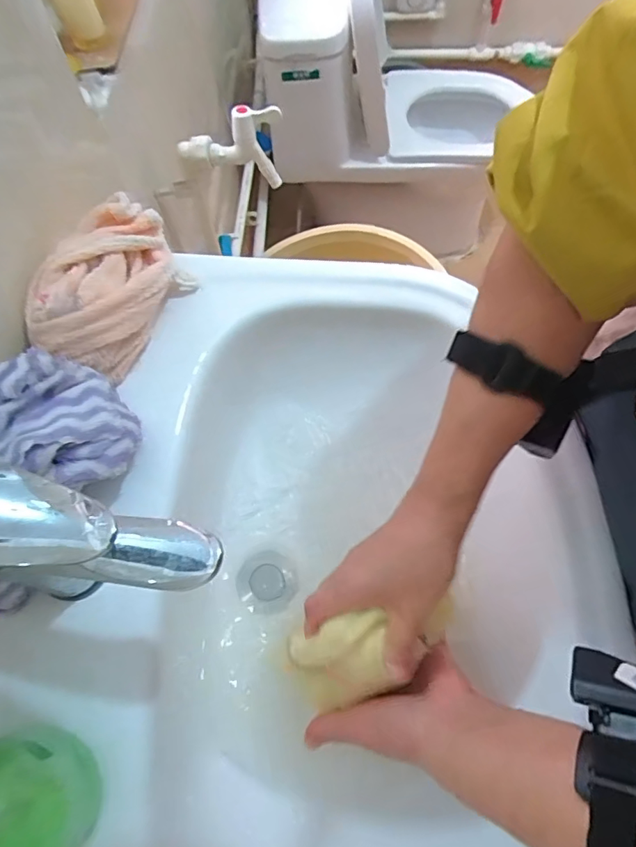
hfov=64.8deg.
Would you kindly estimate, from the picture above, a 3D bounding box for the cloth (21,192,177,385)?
[{"bbox_3d":[-0.168,-0.112,0.404,0.087,0.060,0.148,26,68,13],"label":"cloth"}]

